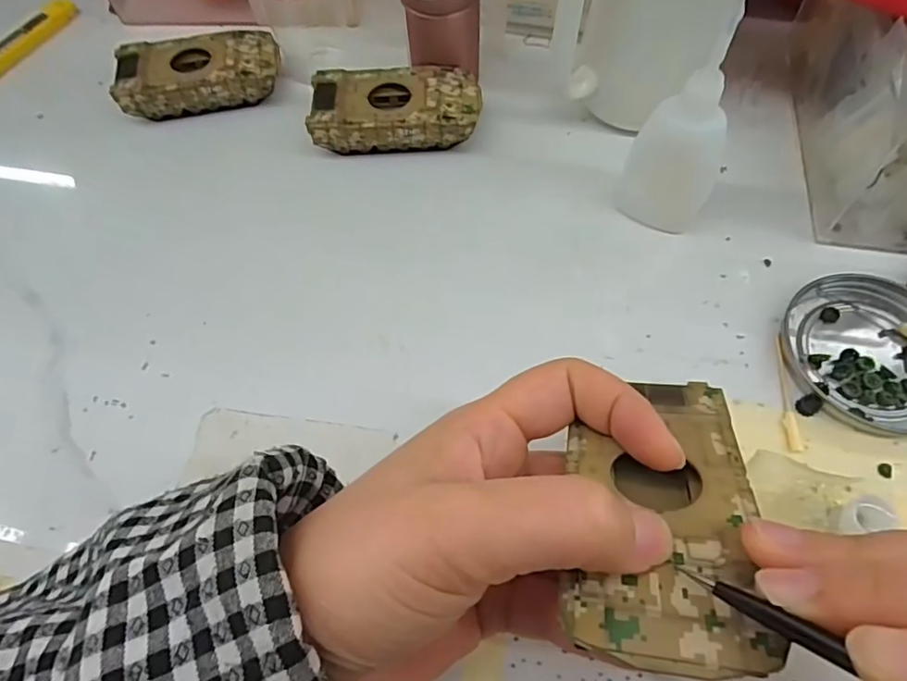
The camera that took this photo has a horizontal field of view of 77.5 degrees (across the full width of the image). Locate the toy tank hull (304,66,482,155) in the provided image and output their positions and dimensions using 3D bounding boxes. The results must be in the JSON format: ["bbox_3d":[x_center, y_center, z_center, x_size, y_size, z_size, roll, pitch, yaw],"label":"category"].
[{"bbox_3d":[-0.033,-0.134,0.333,0.094,0.026,0.050,-3,62,0],"label":"toy tank hull"}]

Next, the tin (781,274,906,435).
[{"bbox_3d":[0.193,0.004,0.259,0.074,0.009,0.077,-1,62,1],"label":"tin"}]

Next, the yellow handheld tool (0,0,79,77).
[{"bbox_3d":[-0.297,-0.203,0.386,0.019,0.011,0.107,20,64,12],"label":"yellow handheld tool"}]

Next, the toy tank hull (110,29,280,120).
[{"bbox_3d":[-0.157,-0.166,0.354,0.094,0.025,0.048,-12,62,-4],"label":"toy tank hull"}]

